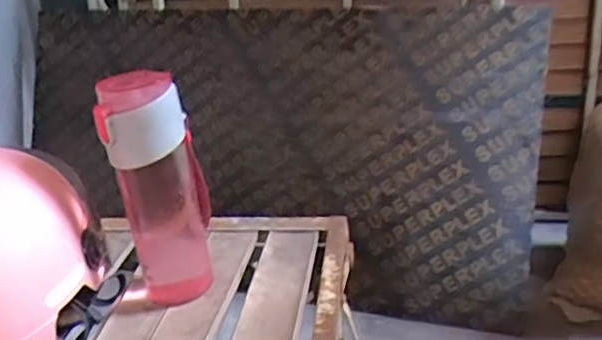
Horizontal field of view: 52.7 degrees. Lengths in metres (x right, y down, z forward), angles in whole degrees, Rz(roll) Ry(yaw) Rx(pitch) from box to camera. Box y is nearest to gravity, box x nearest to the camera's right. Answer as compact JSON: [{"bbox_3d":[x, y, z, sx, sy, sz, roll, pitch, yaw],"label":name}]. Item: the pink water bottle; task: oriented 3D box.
[{"bbox_3d":[-0.133,0.020,0.580,0.085,0.217,0.070,-7,23,-9],"label":"pink water bottle"}]

